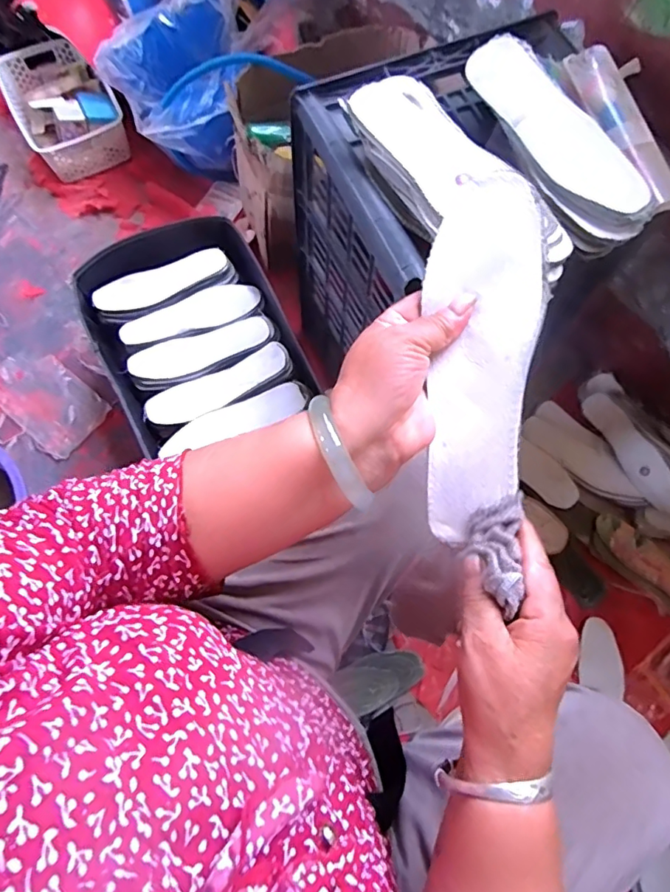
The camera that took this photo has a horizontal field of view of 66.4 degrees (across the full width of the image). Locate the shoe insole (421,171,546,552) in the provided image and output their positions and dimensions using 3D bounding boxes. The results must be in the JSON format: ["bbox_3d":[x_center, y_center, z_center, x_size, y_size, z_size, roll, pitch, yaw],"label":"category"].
[{"bbox_3d":[0.091,-0.050,0.317,0.070,0.008,0.218,-2,92,18],"label":"shoe insole"}]

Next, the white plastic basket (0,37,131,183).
[{"bbox_3d":[-0.574,-0.716,1.088,0.196,0.093,0.298,-27,74,-11],"label":"white plastic basket"}]

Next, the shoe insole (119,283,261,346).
[{"bbox_3d":[-0.234,-0.213,0.836,0.222,0.025,0.070,-21,73,-9],"label":"shoe insole"}]

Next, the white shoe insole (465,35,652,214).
[{"bbox_3d":[0.207,-0.301,0.483,0.067,0.013,0.218,-37,81,1],"label":"white shoe insole"}]

